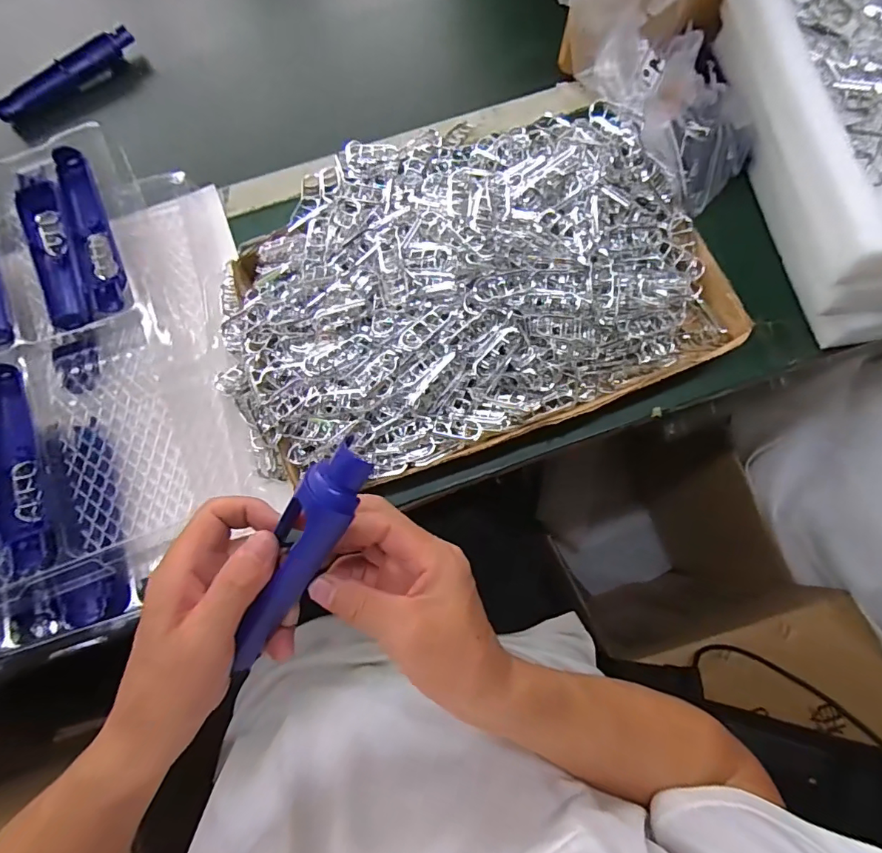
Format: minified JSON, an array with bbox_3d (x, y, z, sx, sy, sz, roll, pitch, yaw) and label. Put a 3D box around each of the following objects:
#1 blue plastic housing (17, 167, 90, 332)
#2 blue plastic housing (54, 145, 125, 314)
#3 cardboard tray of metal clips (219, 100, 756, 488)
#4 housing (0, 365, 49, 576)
[{"bbox_3d":[-0.371,-0.170,0.462,0.034,0.020,0.161,-21,76,-4],"label":"blue plastic housing"},{"bbox_3d":[-0.330,-0.185,0.460,0.031,0.023,0.170,-21,77,-4],"label":"blue plastic housing"},{"bbox_3d":[0.009,-0.151,0.446,0.442,0.050,0.335,-21,76,-4],"label":"cardboard tray of metal clips"},{"bbox_3d":[-0.355,0.032,0.409,0.035,0.026,0.179,-22,77,-4],"label":"housing"}]

